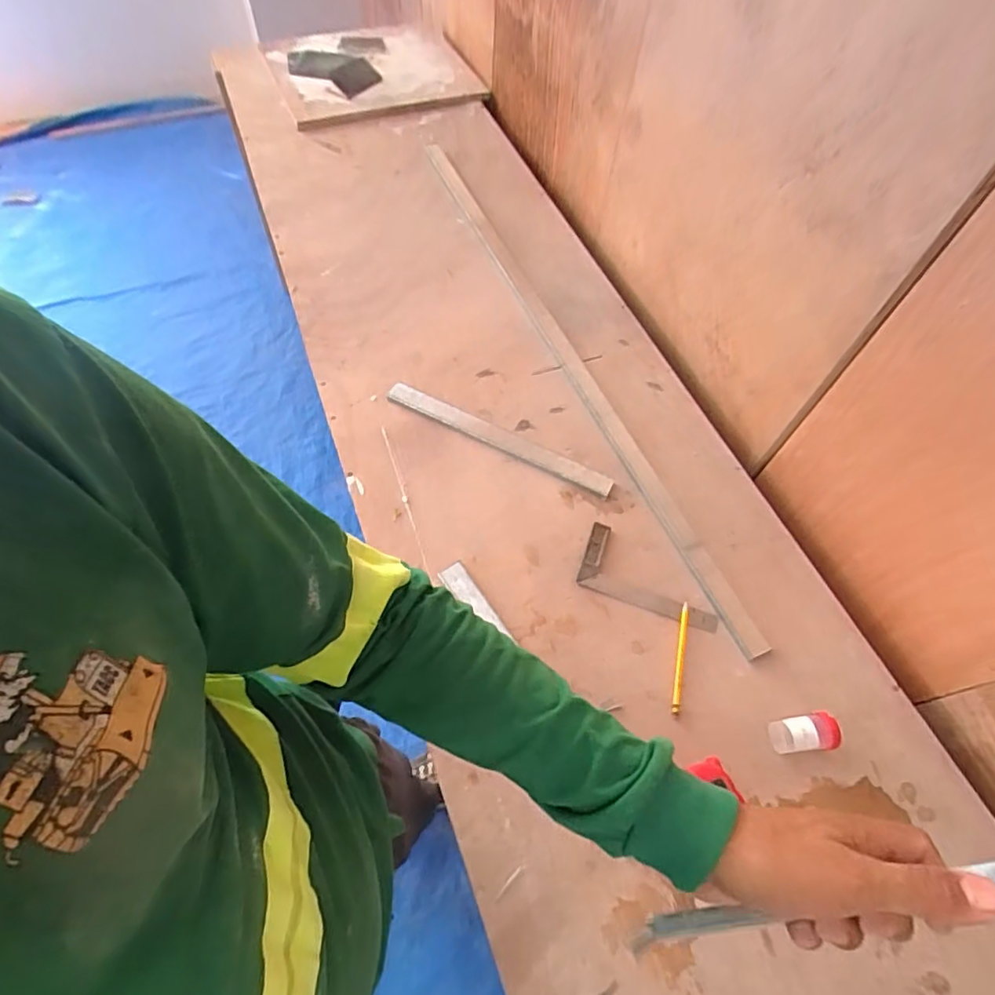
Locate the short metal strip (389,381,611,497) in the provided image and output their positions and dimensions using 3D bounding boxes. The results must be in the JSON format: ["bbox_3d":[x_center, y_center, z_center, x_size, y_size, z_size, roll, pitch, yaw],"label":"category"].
[{"bbox_3d":[0.001,-0.098,0.911,0.386,0.009,0.036,26,63,12],"label":"short metal strip"}]

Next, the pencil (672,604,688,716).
[{"bbox_3d":[0.240,0.209,0.747,0.011,0.006,0.145,13,61,6],"label":"pencil"}]

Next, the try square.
[{"bbox_3d":[0.216,0.112,0.800,0.197,0.008,0.100,21,62,9],"label":"try square"}]

